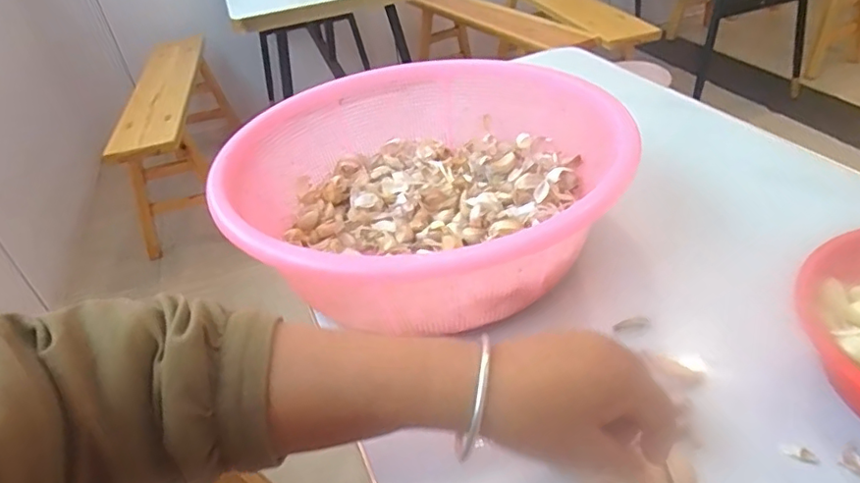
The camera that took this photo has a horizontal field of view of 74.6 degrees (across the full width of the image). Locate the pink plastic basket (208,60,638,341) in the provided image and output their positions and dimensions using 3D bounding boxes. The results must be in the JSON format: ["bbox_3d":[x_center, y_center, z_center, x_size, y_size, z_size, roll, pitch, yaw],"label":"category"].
[{"bbox_3d":[-0.010,-0.058,0.561,0.358,0.108,0.374,-5,37,4],"label":"pink plastic basket"}]

